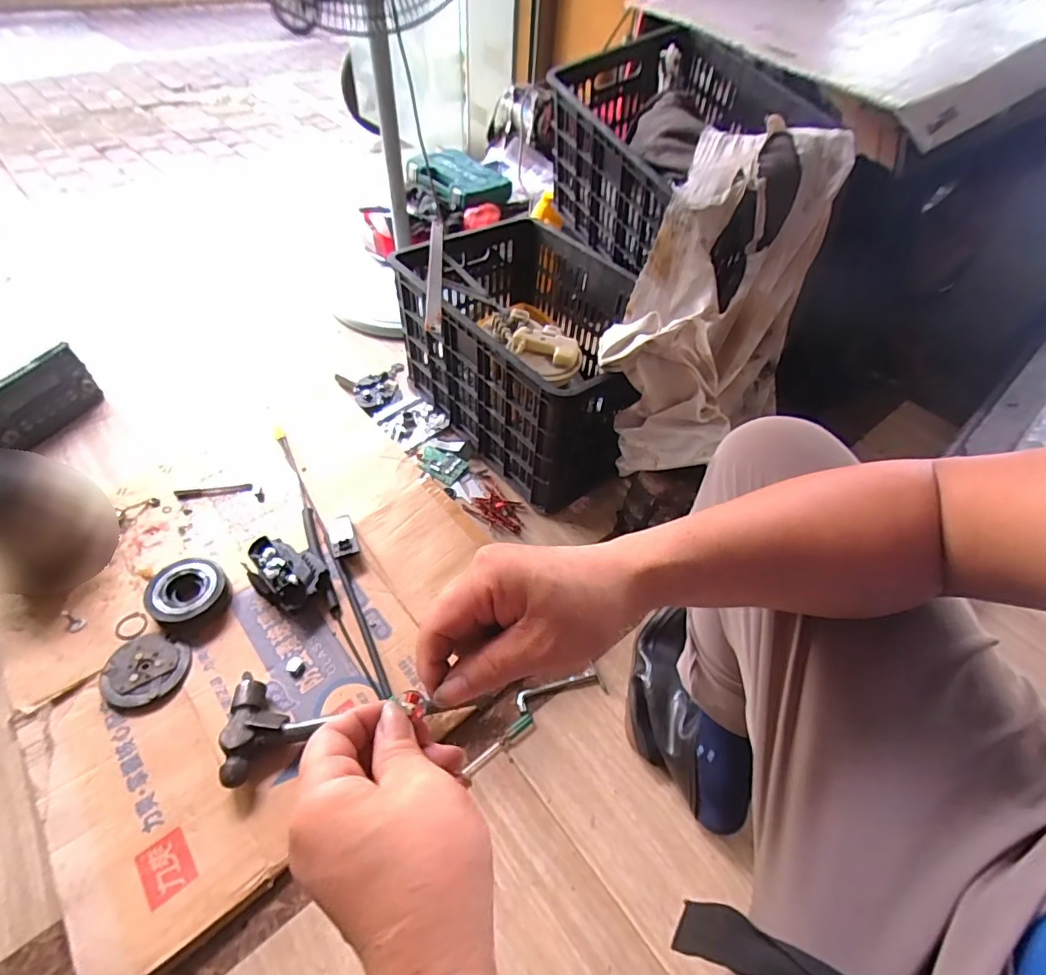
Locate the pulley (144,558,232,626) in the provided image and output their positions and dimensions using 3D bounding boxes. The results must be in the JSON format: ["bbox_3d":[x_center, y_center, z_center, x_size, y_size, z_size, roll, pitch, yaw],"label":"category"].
[{"bbox_3d":[-0.498,0.156,0.779,0.109,0.046,0.103,-24,55,-19],"label":"pulley"}]

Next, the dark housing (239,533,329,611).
[{"bbox_3d":[-0.356,0.127,0.793,0.119,0.066,0.085,32,54,21],"label":"dark housing"}]

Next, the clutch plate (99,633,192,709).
[{"bbox_3d":[-0.514,0.247,0.715,0.099,0.015,0.094,2,49,-2],"label":"clutch plate"}]

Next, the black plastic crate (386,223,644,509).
[{"bbox_3d":[0.036,-0.274,1.016,0.397,0.277,0.521,-34,59,-24],"label":"black plastic crate"}]

